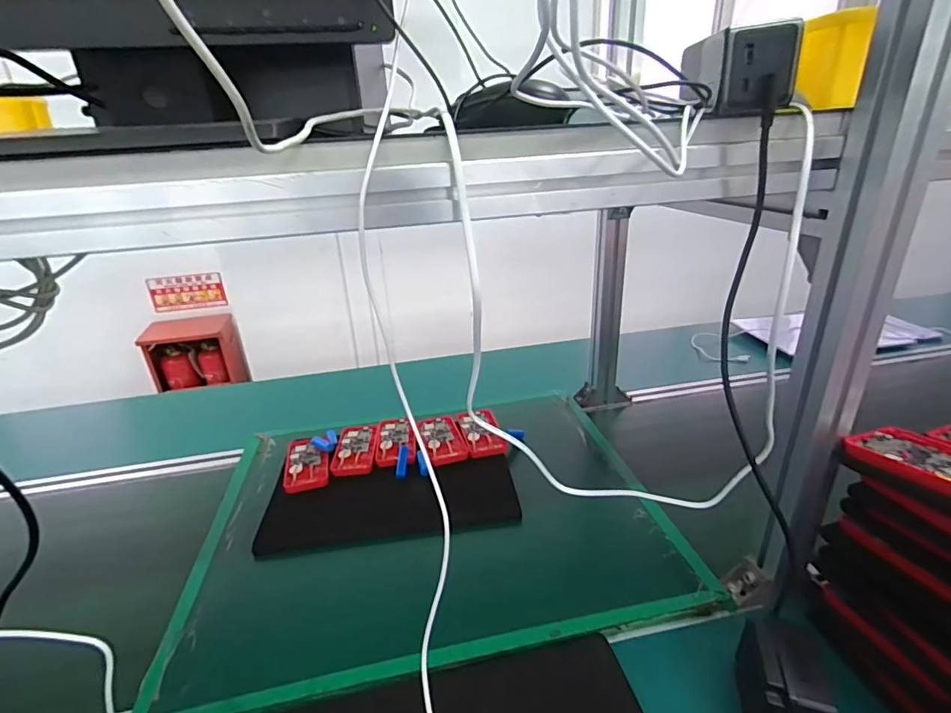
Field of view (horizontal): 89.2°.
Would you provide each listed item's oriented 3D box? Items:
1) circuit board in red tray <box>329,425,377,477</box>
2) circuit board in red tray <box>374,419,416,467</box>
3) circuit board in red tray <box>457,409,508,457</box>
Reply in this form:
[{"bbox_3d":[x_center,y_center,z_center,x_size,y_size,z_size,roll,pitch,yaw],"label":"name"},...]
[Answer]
[{"bbox_3d":[-0.194,0.153,0.787,0.063,0.019,0.125,-4,24,-2],"label":"circuit board in red tray"},{"bbox_3d":[-0.130,0.137,0.797,0.063,0.015,0.130,-5,24,-3],"label":"circuit board in red tray"},{"bbox_3d":[0.010,0.124,0.817,0.068,0.022,0.122,-9,25,-12],"label":"circuit board in red tray"}]

